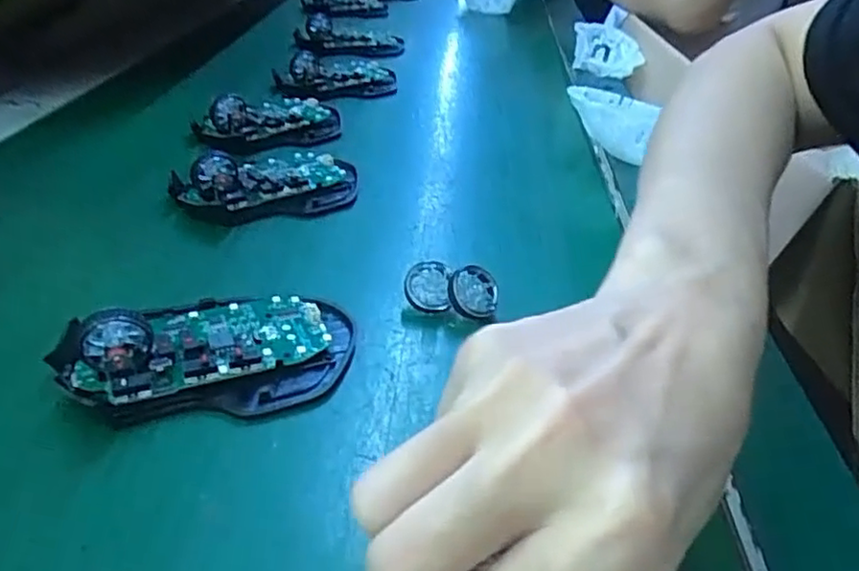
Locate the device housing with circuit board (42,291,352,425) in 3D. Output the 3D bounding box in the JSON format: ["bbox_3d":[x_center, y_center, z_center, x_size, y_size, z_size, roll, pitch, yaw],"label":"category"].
[{"bbox_3d":[-0.088,0.020,0.269,0.112,0.028,0.066,0,37,-17],"label":"device housing with circuit board"}]

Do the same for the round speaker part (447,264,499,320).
[{"bbox_3d":[0.021,0.004,0.318,0.024,0.004,0.026,-1,68,-11],"label":"round speaker part"}]

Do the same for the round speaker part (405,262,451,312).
[{"bbox_3d":[-0.001,0.000,0.320,0.021,0.004,0.026,0,63,1],"label":"round speaker part"}]

